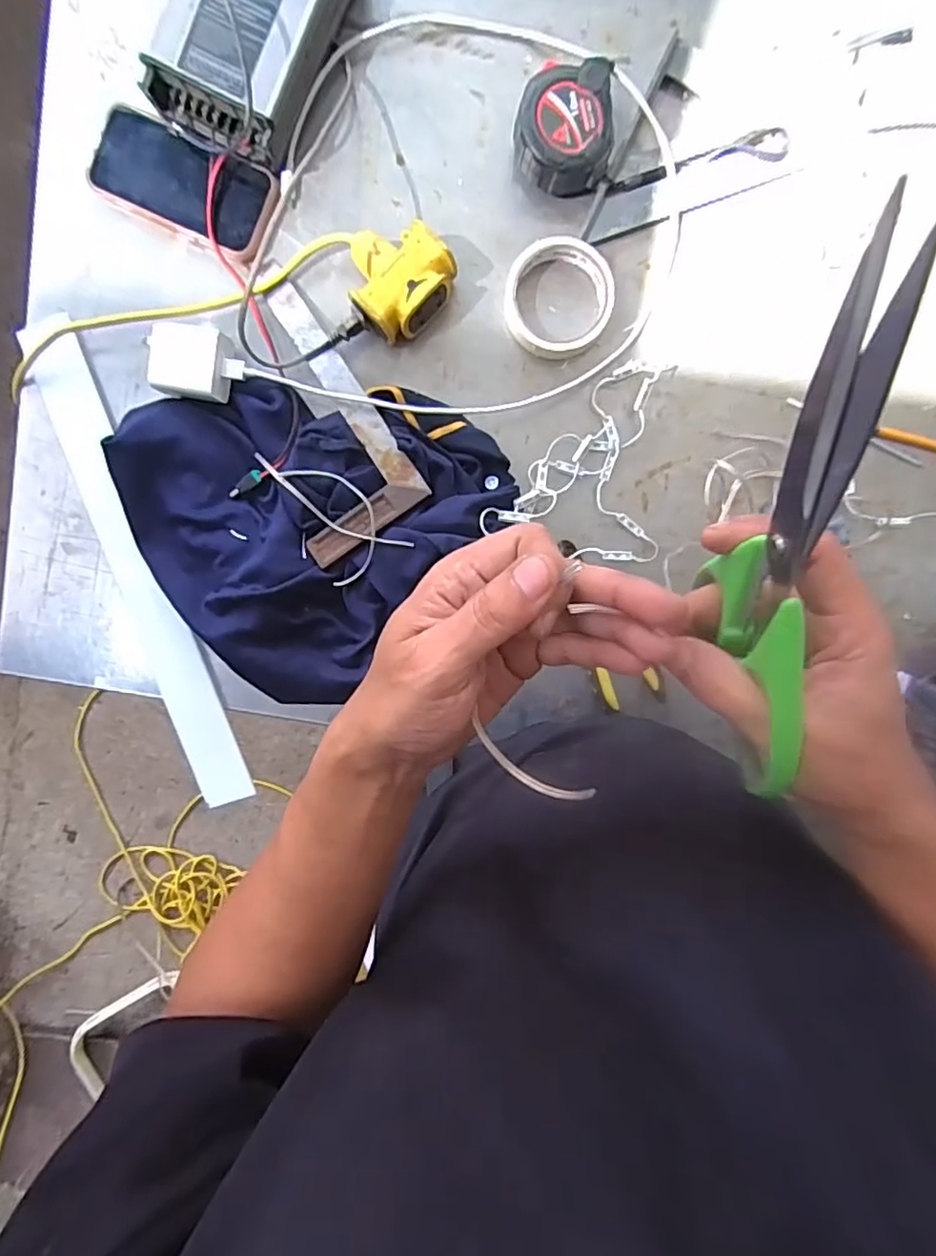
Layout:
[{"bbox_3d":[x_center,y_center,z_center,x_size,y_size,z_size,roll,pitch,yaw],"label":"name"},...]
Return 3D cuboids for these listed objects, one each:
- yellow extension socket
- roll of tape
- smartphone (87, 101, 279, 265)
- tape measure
[{"bbox_3d":[-0.062,-0.291,0.511,0.084,0.045,0.084,37,92,-4],"label":"yellow extension socket"},{"bbox_3d":[0.076,-0.281,0.523,0.090,0.028,0.086,0,98,1],"label":"roll of tape"},{"bbox_3d":[-0.237,-0.372,0.510,0.149,0.010,0.079,28,97,-3],"label":"smartphone"},{"bbox_3d":[0.077,-0.407,0.506,0.080,0.043,0.084,0,98,1],"label":"tape measure"}]

